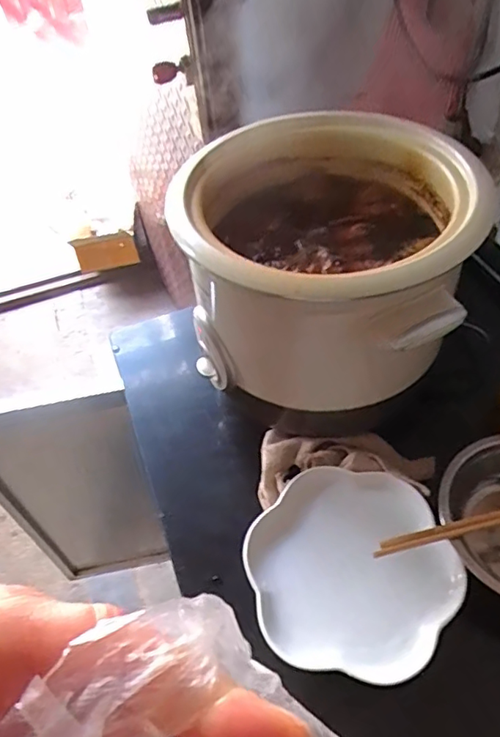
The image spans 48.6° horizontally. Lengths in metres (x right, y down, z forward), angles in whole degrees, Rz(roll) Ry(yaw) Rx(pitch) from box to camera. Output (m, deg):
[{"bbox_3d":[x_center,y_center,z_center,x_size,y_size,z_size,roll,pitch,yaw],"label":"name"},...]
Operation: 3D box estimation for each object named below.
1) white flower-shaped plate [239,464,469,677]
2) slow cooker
[{"bbox_3d":[0.091,0.177,0.498,0.178,0.024,0.174,-3,50,3],"label":"white flower-shaped plate"},{"bbox_3d":[0.069,-0.108,0.551,0.270,0.166,0.257,5,51,10],"label":"slow cooker"}]

